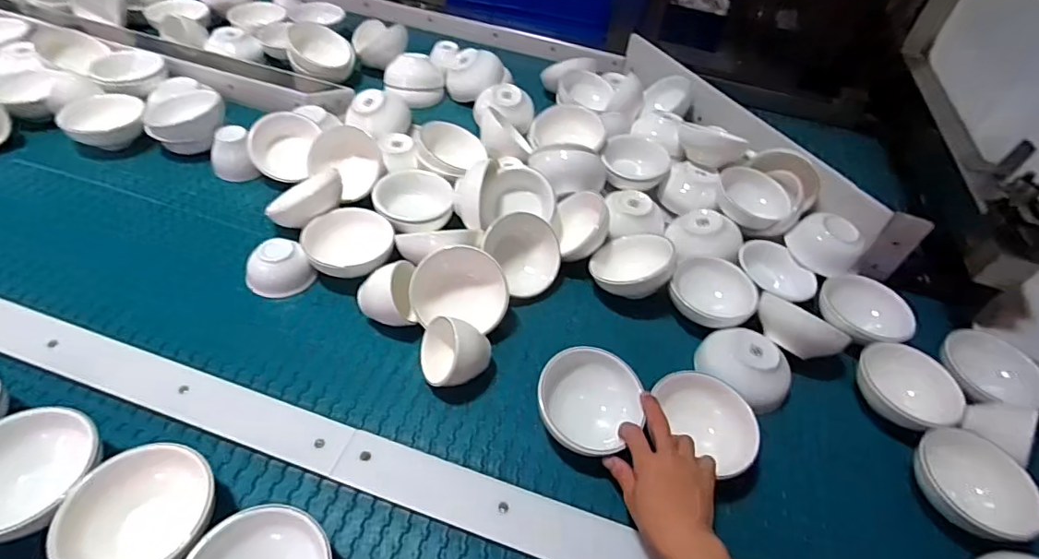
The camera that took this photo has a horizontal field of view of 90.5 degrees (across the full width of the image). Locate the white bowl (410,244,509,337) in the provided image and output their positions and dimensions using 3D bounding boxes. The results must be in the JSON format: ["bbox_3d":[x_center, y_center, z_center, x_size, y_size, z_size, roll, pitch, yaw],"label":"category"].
[{"bbox_3d":[-0.073,0.010,0.652,0.114,0.050,0.098,17,80,-3],"label":"white bowl"}]

